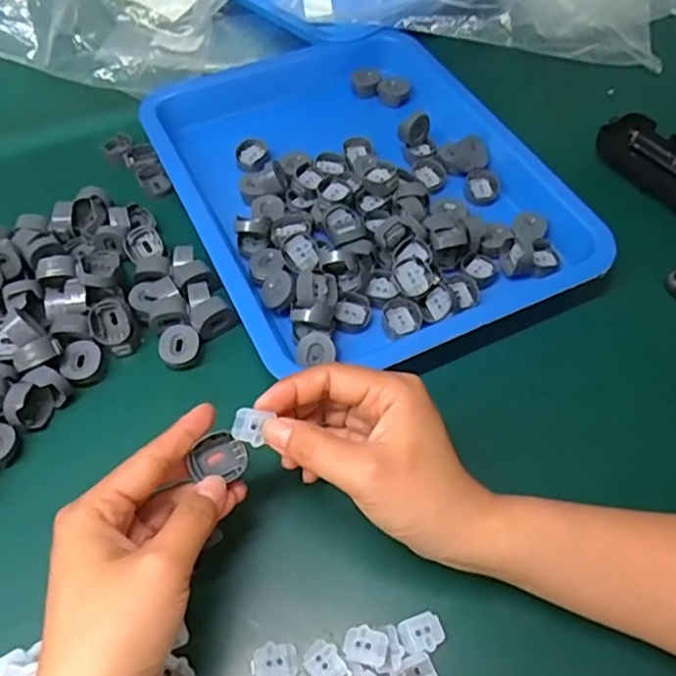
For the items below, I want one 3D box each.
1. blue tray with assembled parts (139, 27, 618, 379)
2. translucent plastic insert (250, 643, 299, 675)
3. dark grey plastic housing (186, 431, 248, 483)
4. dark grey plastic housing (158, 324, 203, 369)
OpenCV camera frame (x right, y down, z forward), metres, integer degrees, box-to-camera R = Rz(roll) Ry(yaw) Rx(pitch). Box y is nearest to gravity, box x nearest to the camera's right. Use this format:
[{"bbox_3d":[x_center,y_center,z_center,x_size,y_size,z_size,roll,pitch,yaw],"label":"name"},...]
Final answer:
[{"bbox_3d":[0.008,-0.131,0.487,0.259,0.040,0.342,-22,59,-16],"label":"blue tray with assembled parts"},{"bbox_3d":[-0.032,0.162,0.306,0.022,0.008,0.017,-8,56,-7],"label":"translucent plastic insert"},{"bbox_3d":[-0.059,0.060,0.304,0.027,0.009,0.022,-22,61,-15],"label":"dark grey plastic housing"},{"bbox_3d":[-0.104,0.007,0.407,0.028,0.012,0.028,1,79,-4],"label":"dark grey plastic housing"}]

